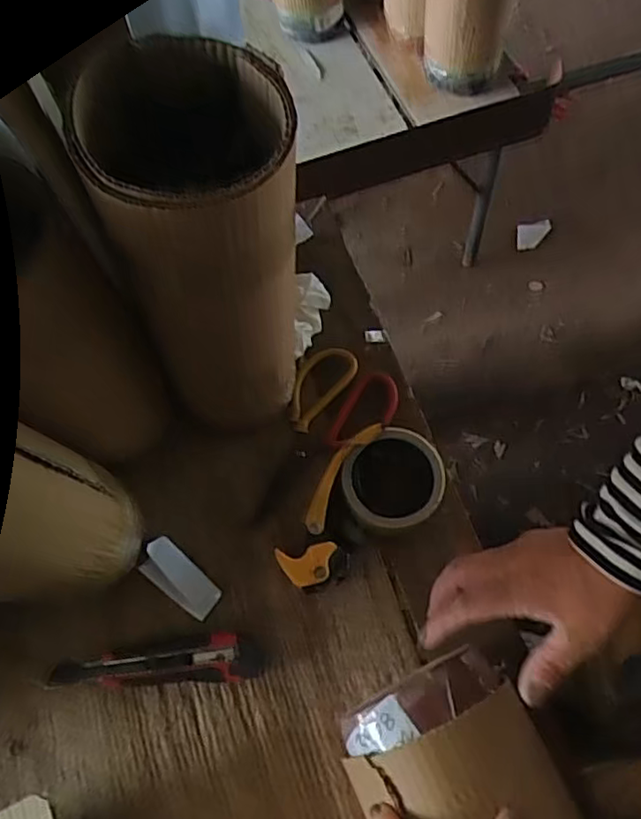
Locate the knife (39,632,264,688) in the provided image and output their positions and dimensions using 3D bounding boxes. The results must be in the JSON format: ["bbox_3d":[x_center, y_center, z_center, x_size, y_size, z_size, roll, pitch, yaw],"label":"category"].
[{"bbox_3d":[-0.144,0.221,0.543,0.185,0.015,0.037,-4,65,1],"label":"knife"}]

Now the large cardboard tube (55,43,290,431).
[{"bbox_3d":[-0.071,-0.092,0.483,0.118,0.338,0.140,-14,66,-4],"label":"large cardboard tube"}]

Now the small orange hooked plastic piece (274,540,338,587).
[{"bbox_3d":[-0.011,0.129,0.517,0.050,0.010,0.033,-10,65,-2],"label":"small orange hooked plastic piece"}]

